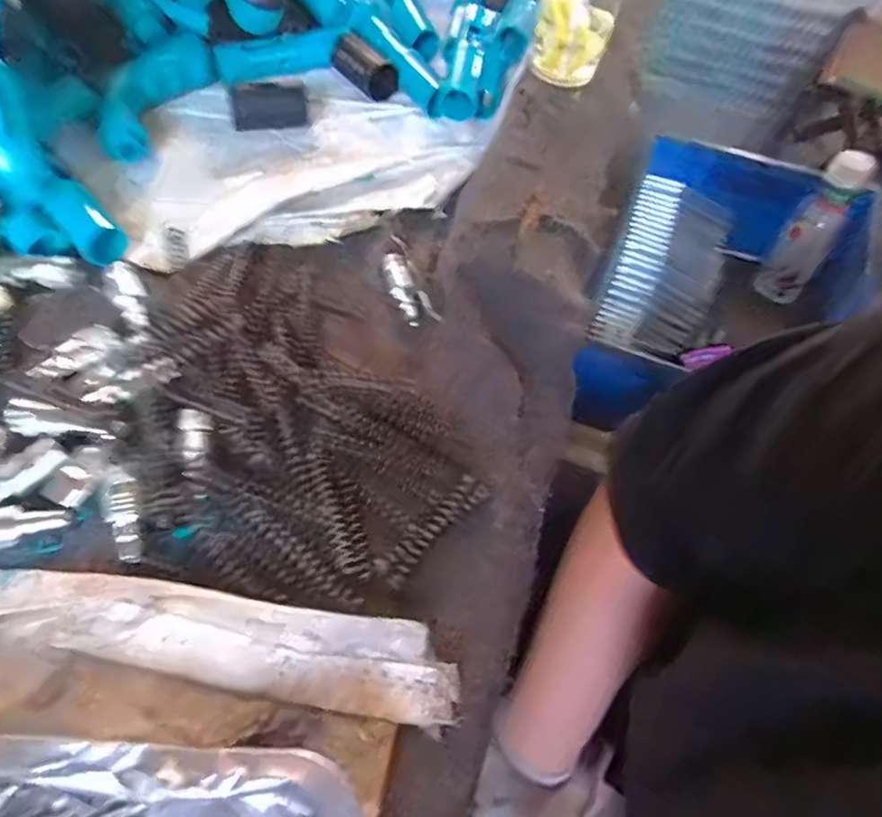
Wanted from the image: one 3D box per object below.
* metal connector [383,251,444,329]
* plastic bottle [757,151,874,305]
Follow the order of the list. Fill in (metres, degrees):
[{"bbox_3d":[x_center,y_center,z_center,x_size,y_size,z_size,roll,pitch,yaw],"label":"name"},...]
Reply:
[{"bbox_3d":[-0.022,-0.078,0.422,0.019,0.011,0.055,-21,63,-18],"label":"metal connector"},{"bbox_3d":[0.470,-0.220,0.809,0.063,0.208,0.061,26,40,13],"label":"plastic bottle"}]

